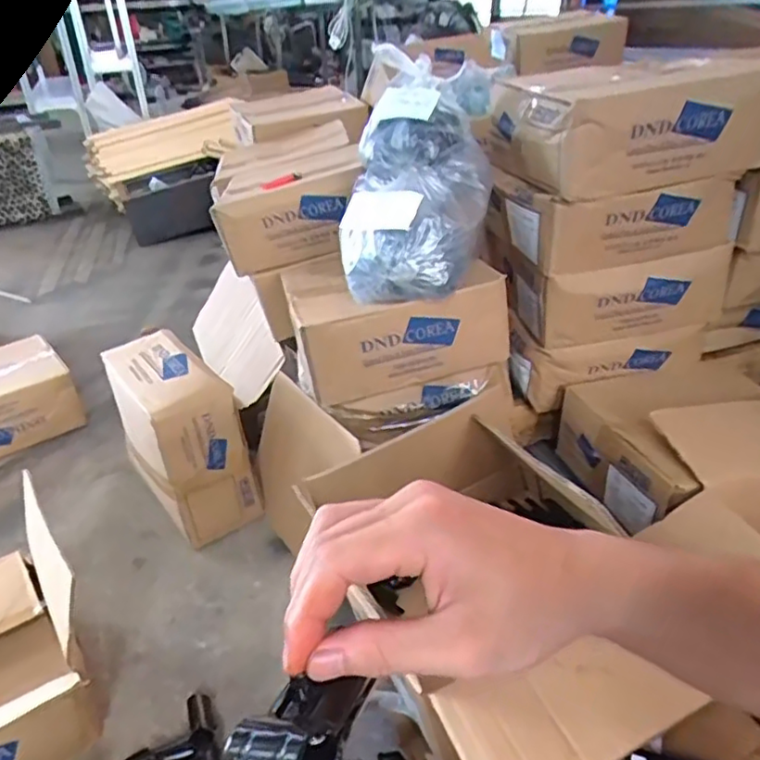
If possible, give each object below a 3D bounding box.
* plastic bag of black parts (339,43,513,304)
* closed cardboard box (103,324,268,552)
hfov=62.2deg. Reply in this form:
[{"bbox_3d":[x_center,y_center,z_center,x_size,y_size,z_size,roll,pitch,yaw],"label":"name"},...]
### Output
[{"bbox_3d":[0.065,-0.354,1.017,0.227,0.106,0.485,5,60,14],"label":"plastic bag of black parts"},{"bbox_3d":[-0.381,0.091,1.171,0.150,0.266,0.335,-23,35,-30],"label":"closed cardboard box"}]

